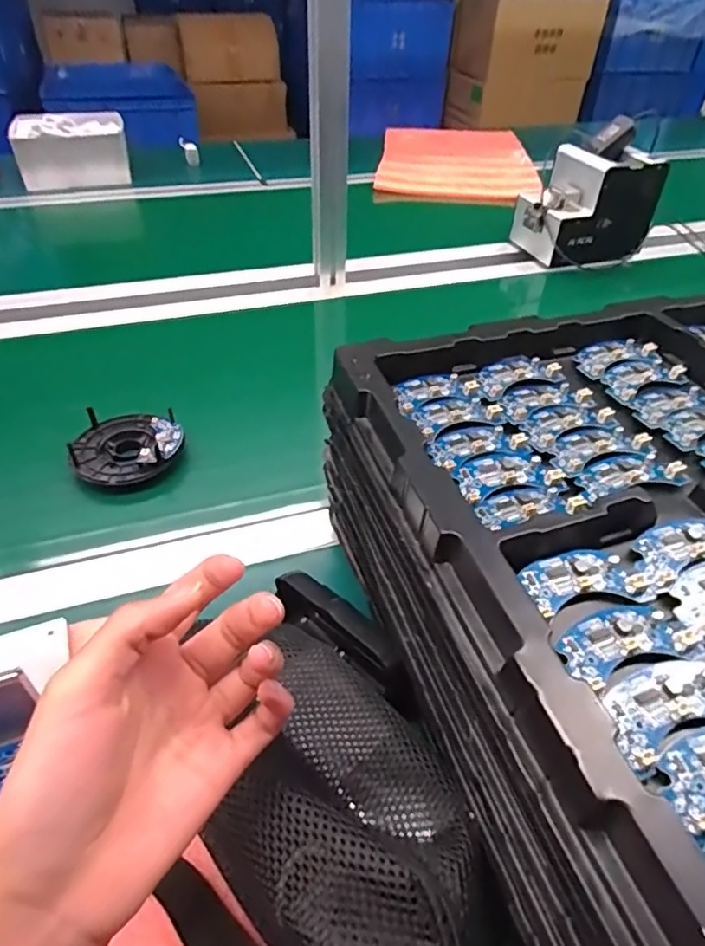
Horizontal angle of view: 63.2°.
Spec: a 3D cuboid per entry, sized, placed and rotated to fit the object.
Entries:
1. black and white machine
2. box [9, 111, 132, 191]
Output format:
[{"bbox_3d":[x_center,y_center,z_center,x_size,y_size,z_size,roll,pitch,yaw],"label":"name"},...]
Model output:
[{"bbox_3d":[0.367,-0.430,0.903,0.174,0.166,0.128,-16,45,-19],"label":"black and white machine"},{"bbox_3d":[-0.551,-0.630,1.143,0.207,0.116,0.117,-14,45,-17],"label":"box"}]

